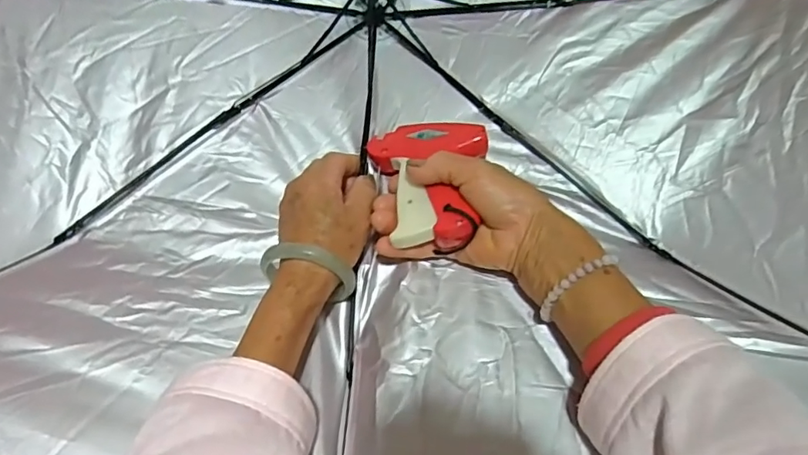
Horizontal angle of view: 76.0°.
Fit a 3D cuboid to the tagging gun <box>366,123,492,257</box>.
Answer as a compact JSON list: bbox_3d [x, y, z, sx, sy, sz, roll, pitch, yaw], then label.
[{"bbox_3d":[0.016,-0.035,0.415,0.094,0.030,0.113,-4,54,16],"label":"tagging gun"}]

